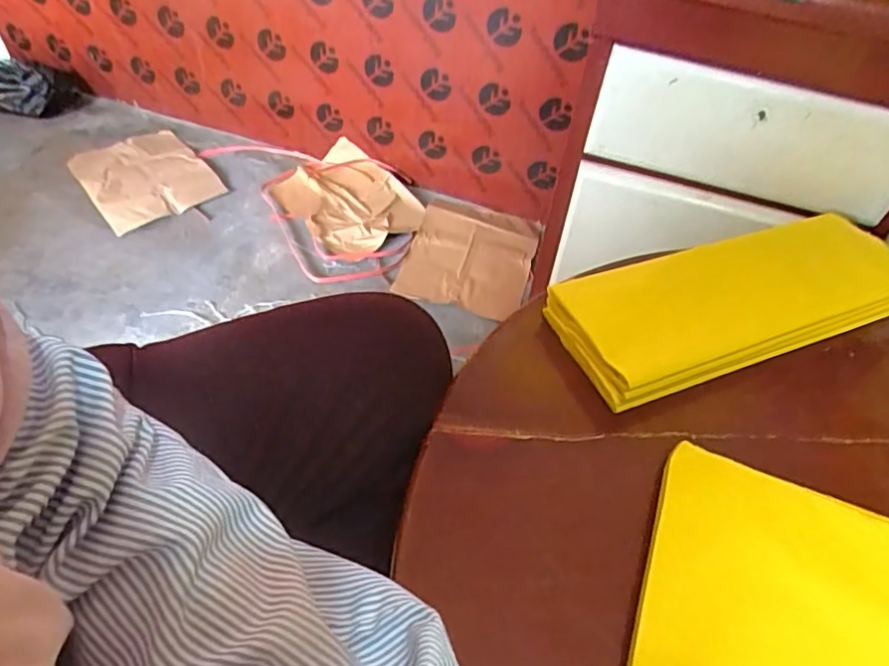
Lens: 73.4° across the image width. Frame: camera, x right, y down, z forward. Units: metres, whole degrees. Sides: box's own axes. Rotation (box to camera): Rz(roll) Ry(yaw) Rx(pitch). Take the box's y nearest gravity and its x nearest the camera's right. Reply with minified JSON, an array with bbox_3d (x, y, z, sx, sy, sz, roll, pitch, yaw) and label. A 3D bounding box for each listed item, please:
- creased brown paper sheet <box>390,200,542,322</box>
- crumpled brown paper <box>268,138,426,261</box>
[{"bbox_3d":[0.058,-0.174,1.329,0.267,0.046,0.317,15,58,6],"label":"creased brown paper sheet"},{"bbox_3d":[-0.225,-0.324,1.384,0.351,0.071,0.262,35,55,25],"label":"crumpled brown paper"}]

